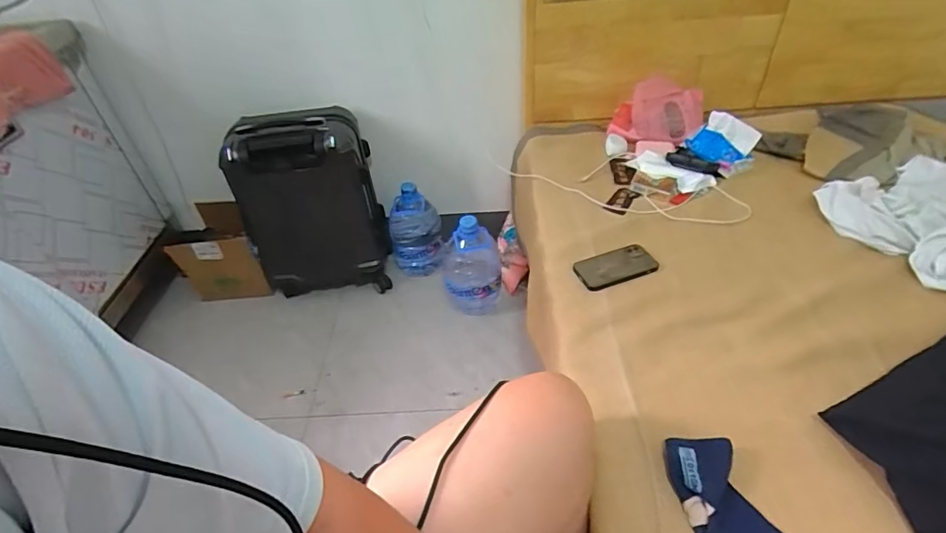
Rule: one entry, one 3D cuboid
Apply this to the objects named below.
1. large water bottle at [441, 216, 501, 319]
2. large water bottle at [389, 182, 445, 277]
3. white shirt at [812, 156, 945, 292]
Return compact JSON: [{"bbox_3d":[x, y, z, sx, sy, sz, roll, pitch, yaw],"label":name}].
[{"bbox_3d":[-0.008,-0.014,1.315,0.151,0.281,0.154,-7,42,-1],"label":"large water bottle"},{"bbox_3d":[-0.179,-0.128,1.455,0.154,0.297,0.163,-10,42,-5],"label":"large water bottle"},{"bbox_3d":[0.805,-0.112,0.891,0.260,0.068,0.333,27,51,31],"label":"white shirt"}]

